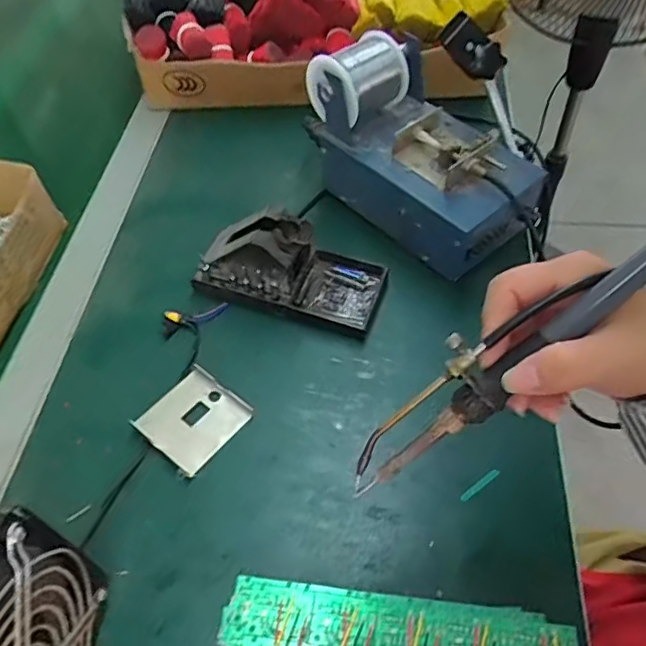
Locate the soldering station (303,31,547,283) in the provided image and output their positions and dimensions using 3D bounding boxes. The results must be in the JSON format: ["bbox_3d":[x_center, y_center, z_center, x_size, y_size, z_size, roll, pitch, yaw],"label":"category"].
[{"bbox_3d":[0.090,-0.167,0.533,0.116,0.111,0.221,-33,59,-21],"label":"soldering station"}]

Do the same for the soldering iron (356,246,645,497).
[{"bbox_3d":[0.092,0.011,0.277,0.210,0.021,0.032,-41,56,12],"label":"soldering iron"}]

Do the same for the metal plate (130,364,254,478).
[{"bbox_3d":[-0.099,0.072,0.449,0.063,0.012,0.069,33,61,24],"label":"metal plate"}]

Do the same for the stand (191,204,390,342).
[{"bbox_3d":[-0.030,-0.055,0.501,0.160,0.070,0.079,13,55,12],"label":"stand"}]

